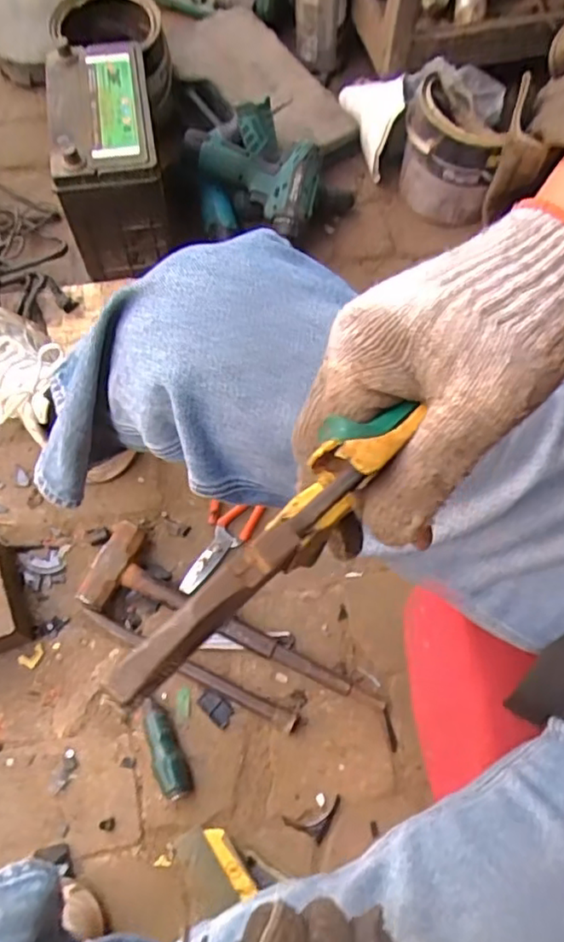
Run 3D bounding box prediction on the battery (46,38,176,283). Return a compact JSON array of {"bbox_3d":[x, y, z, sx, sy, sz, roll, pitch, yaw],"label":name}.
[{"bbox_3d":[-0.204,-0.365,0.753,0.111,0.170,0.174,-8,69,-6],"label":"battery"}]

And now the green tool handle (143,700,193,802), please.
[{"bbox_3d":[-0.123,0.288,0.649,0.027,0.028,0.100,-23,71,-11],"label":"green tool handle"}]

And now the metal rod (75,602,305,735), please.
[{"bbox_3d":[-0.099,0.209,0.664,0.254,0.023,0.019,26,69,7],"label":"metal rod"}]

